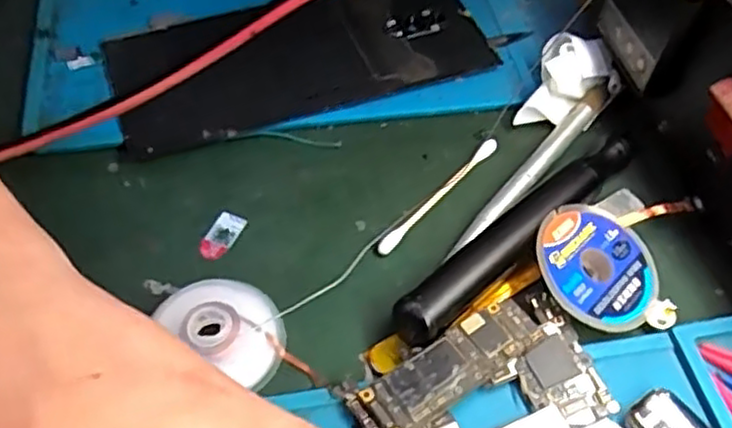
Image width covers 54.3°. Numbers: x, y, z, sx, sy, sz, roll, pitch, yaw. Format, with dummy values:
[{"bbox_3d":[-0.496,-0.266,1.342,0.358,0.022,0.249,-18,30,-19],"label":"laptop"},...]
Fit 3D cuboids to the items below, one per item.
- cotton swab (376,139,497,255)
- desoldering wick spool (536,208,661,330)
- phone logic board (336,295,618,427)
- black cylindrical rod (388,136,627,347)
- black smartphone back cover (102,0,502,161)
[{"bbox_3d":[0.028,-0.008,0.271,0.005,0.004,0.071,35,59,23],"label":"cotton swab"},{"bbox_3d":[0.079,0.017,0.243,0.044,0.004,0.044,9,60,-15],"label":"desoldering wick spool"},{"bbox_3d":[0.035,0.054,0.218,0.074,0.008,0.042,-19,55,-15],"label":"phone logic board"},{"bbox_3d":[0.057,0.004,0.249,0.118,0.010,0.017,-36,61,-25],"label":"black cylindrical rod"},{"bbox_3d":[-0.028,-0.069,0.309,0.156,0.009,0.068,-17,55,-14],"label":"black smartphone back cover"}]

